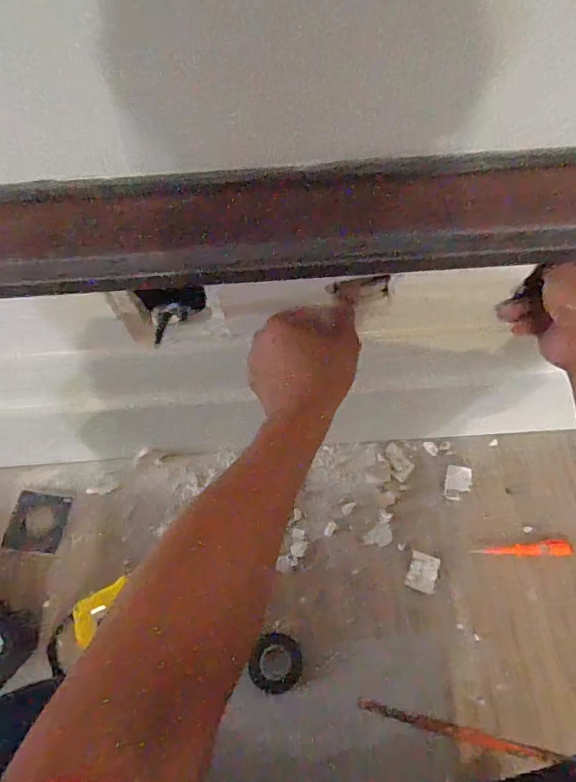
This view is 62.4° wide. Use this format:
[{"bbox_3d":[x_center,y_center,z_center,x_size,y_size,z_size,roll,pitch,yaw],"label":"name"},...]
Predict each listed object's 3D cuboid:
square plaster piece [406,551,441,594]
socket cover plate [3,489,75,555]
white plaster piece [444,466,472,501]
[{"bbox_3d":[0.185,0.249,0.652,0.038,0.008,0.047,16,69,9],"label":"square plaster piece"},{"bbox_3d":[-0.365,0.193,0.694,0.080,0.010,0.084,11,80,-5],"label":"socket cover plate"},{"bbox_3d":[0.251,0.135,0.697,0.035,0.012,0.052,13,69,7],"label":"white plaster piece"}]

